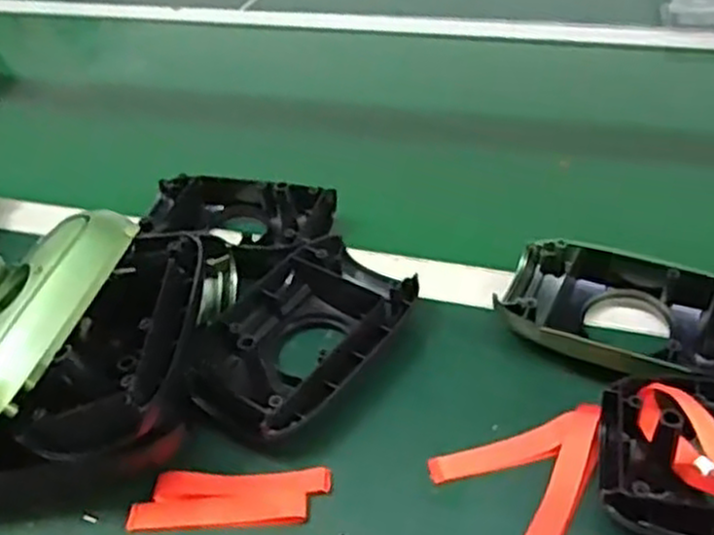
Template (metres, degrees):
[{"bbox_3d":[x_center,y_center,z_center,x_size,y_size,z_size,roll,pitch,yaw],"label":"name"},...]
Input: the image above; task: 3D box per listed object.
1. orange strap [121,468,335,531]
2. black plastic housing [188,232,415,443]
[{"bbox_3d":[-0.072,0.131,0.430,0.111,0.008,0.031,-4,40,3],"label":"orange strap"},{"bbox_3d":[-0.037,0.045,0.498,0.104,0.036,0.160,24,49,31],"label":"black plastic housing"}]

